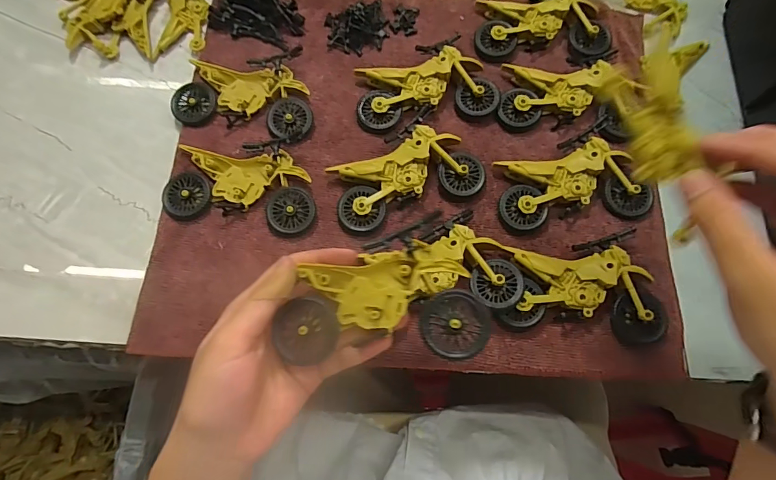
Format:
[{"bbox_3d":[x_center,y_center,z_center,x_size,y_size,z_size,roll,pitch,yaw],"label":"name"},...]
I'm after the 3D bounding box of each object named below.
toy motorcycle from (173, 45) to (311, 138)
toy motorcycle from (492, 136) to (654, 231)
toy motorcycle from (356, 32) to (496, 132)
[{"bbox_3d":[-0.119,-0.123,0.345,0.112,0.019,0.079,8,74,2],"label":"toy motorcycle"},{"bbox_3d":[0.142,-0.043,0.320,0.109,0.021,0.060,-6,73,-2],"label":"toy motorcycle"},{"bbox_3d":[0.030,-0.134,0.347,0.113,0.021,0.072,-10,74,-3],"label":"toy motorcycle"}]

